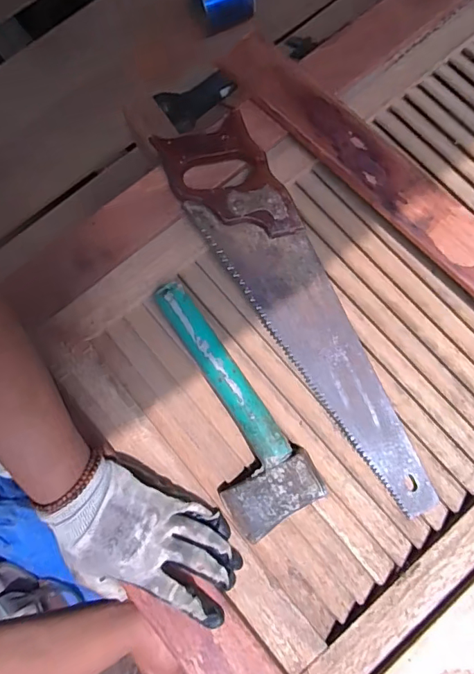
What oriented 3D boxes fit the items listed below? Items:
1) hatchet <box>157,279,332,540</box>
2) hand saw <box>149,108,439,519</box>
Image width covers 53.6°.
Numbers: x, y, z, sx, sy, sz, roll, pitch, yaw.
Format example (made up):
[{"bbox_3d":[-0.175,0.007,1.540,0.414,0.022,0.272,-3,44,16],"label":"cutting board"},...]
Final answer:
[{"bbox_3d":[-0.009,0.062,0.477,0.091,0.040,0.264,-26,78,-5],"label":"hatchet"},{"bbox_3d":[0.067,-0.030,0.494,0.112,0.042,0.465,-28,78,-5],"label":"hand saw"}]

